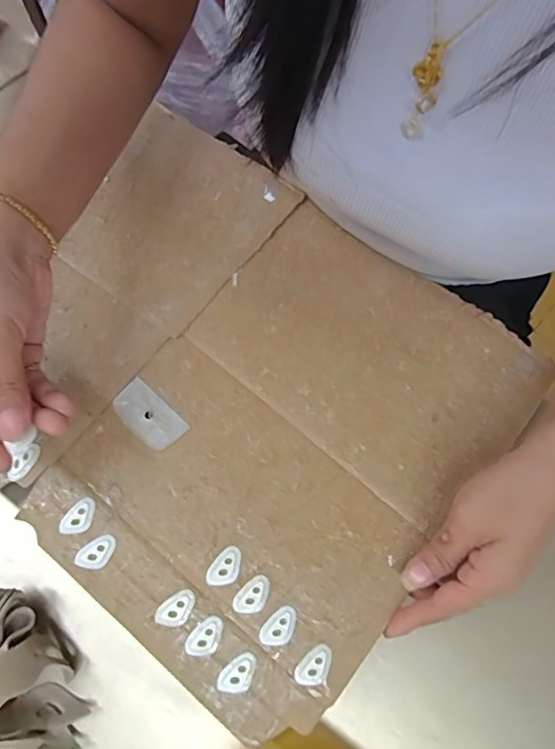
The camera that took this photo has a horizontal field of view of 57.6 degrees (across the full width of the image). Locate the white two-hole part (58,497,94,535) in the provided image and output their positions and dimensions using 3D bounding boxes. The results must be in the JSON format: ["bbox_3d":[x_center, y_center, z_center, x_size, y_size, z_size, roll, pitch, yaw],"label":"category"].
[{"bbox_3d":[-0.126,0.091,0.321,0.016,0.004,0.026,38,73,12],"label":"white two-hole part"}]

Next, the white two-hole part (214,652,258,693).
[{"bbox_3d":[-0.023,0.177,0.297,0.026,0.004,0.017,-37,75,-14],"label":"white two-hole part"}]

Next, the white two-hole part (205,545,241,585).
[{"bbox_3d":[-0.032,0.121,0.315,0.017,0.004,0.026,42,74,12],"label":"white two-hole part"}]

